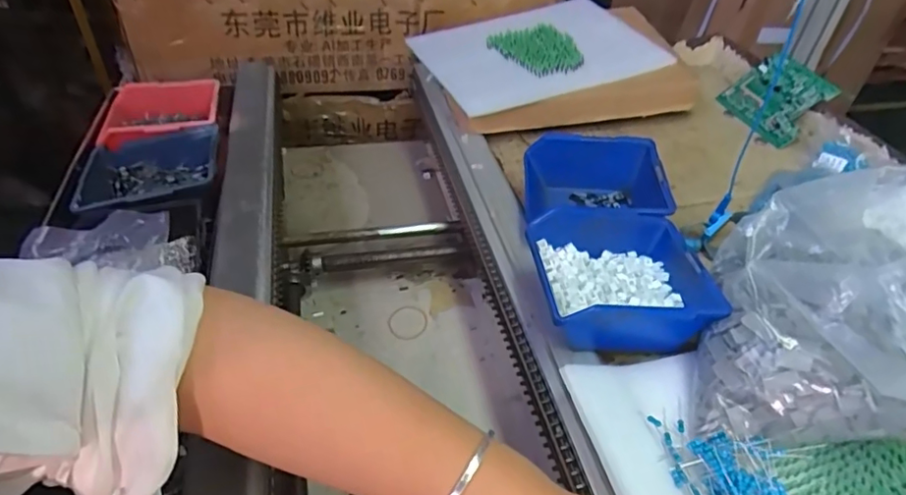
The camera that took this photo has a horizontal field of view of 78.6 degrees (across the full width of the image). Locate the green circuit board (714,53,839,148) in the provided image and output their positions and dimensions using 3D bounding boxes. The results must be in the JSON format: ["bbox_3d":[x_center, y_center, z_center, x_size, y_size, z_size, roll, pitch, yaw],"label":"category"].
[{"bbox_3d":[0.410,-0.190,0.700,0.013,0.092,0.125,30,27,-44],"label":"green circuit board"}]

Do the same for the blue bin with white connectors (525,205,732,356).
[{"bbox_3d":[0.133,0.029,0.453,0.128,0.063,0.123,2,41,-6],"label":"blue bin with white connectors"}]

